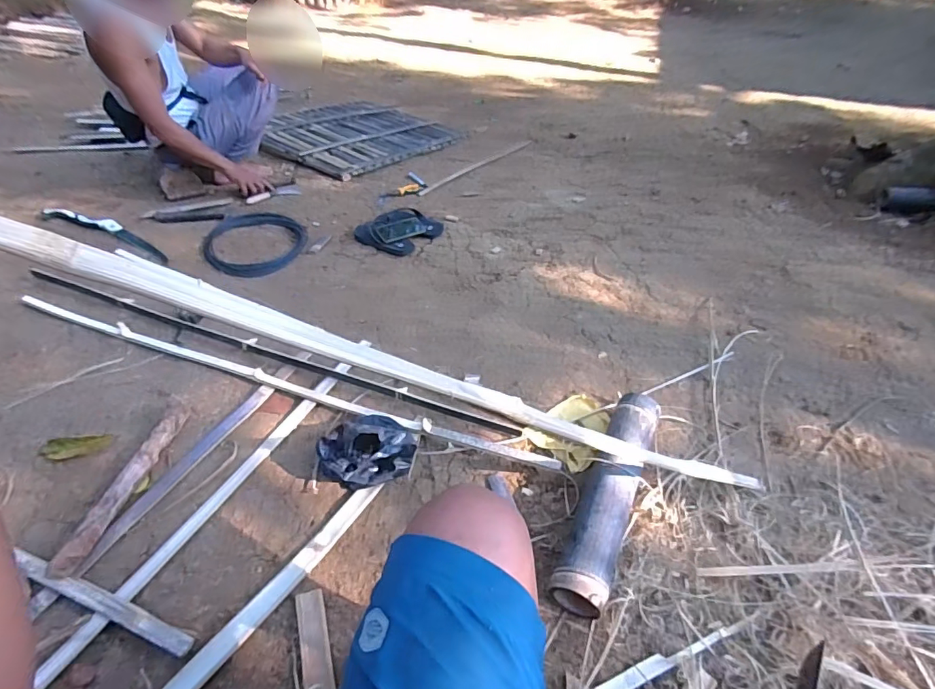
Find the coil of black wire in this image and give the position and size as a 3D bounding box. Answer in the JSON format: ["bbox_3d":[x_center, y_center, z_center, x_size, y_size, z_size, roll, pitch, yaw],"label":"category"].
[{"bbox_3d":[-0.721,-0.346,1.647,0.328,0.022,0.412,2,41,-3],"label":"coil of black wire"}]

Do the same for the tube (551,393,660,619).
[{"bbox_3d":[0.287,0.286,0.962,0.095,0.087,0.484,21,46,18],"label":"tube"}]

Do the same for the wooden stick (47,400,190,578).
[{"bbox_3d":[-0.672,0.268,0.969,0.048,0.043,0.389,6,43,4],"label":"wooden stick"}]

